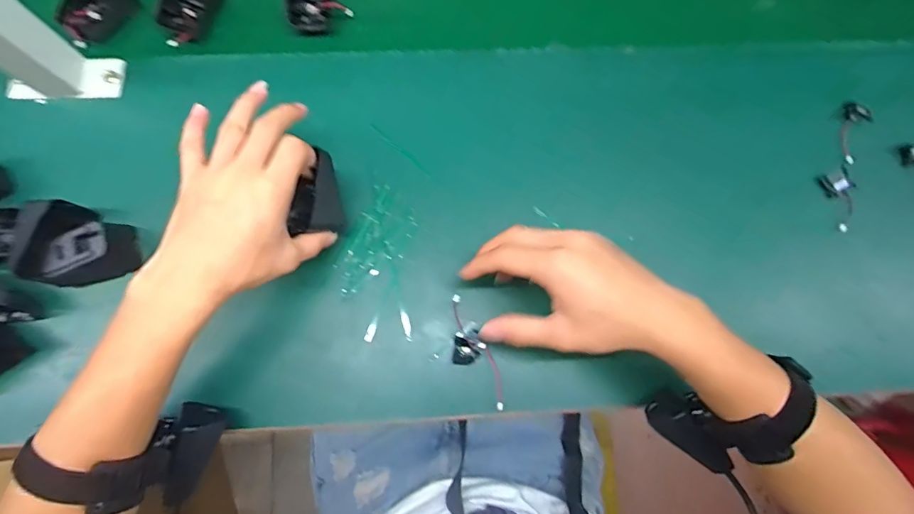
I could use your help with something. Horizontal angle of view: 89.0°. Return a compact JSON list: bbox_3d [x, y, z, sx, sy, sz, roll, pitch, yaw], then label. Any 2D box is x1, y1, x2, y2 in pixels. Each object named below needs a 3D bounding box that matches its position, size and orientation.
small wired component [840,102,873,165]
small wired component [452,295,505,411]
[{"bbox_3d":[0.407,-0.130,0.475,0.018,0.021,0.067,19,79,3],"label":"small wired component"},{"bbox_3d":[0.012,0.083,0.403,0.032,0.024,0.100,-22,81,-6],"label":"small wired component"}]

